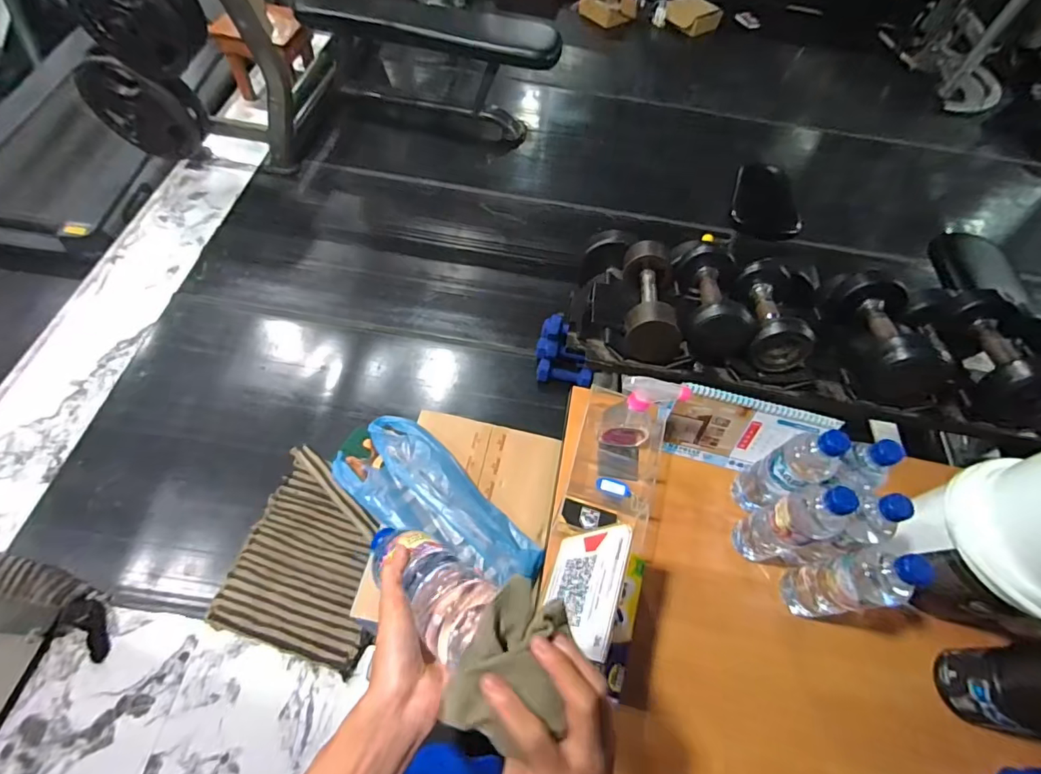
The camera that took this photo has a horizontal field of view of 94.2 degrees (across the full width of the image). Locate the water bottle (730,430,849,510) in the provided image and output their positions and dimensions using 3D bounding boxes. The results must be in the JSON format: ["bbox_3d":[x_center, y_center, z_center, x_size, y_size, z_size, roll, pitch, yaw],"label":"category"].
[{"bbox_3d":[0.379,0.129,0.700,0.054,0.232,0.065,-2,60,-7],"label":"water bottle"}]

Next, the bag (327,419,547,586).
[{"bbox_3d":[-0.137,0.189,0.767,0.349,0.070,0.157,41,64,17],"label":"bag"}]

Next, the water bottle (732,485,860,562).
[{"bbox_3d":[0.369,0.187,0.664,0.065,0.233,0.072,-17,63,-15],"label":"water bottle"}]

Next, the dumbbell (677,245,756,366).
[{"bbox_3d":[0.352,-0.164,0.891,0.093,0.096,0.234,9,54,1],"label":"dumbbell"}]

